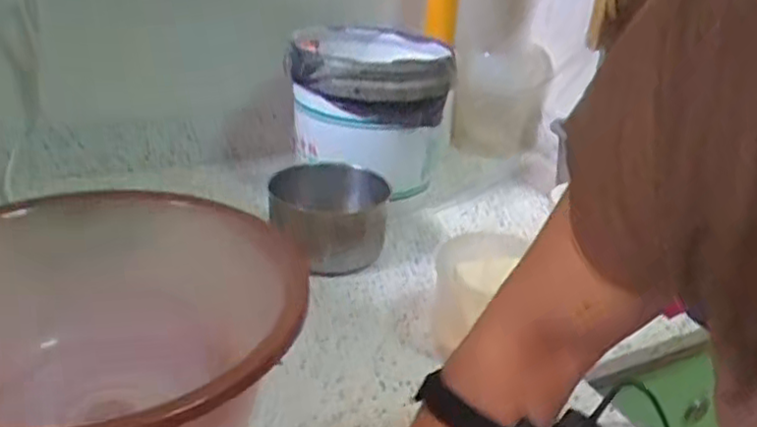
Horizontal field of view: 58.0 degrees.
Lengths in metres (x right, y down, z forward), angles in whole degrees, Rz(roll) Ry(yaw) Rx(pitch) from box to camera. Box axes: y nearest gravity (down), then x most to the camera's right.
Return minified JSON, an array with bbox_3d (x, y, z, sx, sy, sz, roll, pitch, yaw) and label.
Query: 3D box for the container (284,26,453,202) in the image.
[{"bbox_3d":[-0.009,-0.144,0.906,0.214,0.167,0.208,-2,27,-13],"label":"container"}]

